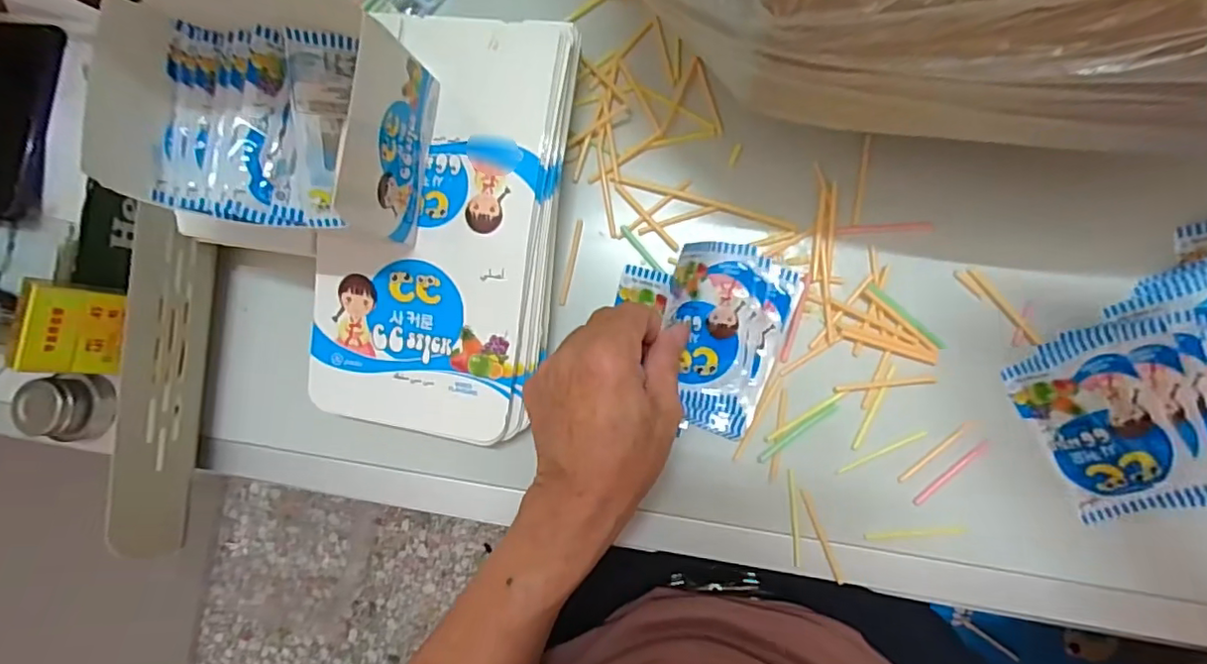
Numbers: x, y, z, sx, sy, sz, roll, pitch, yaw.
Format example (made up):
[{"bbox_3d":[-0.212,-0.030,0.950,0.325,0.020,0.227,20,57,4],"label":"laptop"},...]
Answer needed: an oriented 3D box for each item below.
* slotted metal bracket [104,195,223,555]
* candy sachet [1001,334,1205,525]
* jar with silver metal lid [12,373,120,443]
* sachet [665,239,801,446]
[{"bbox_3d":[-0.293,0.038,0.396,0.009,0.063,0.225,6,89,8],"label":"slotted metal bracket"},{"bbox_3d":[0.295,0.059,0.351,0.060,0.011,0.101,-27,86,30],"label":"candy sachet"},{"bbox_3d":[-0.392,0.055,0.431,0.039,0.041,0.048,2,88,8],"label":"jar with silver metal lid"},{"bbox_3d":[0.075,0.005,0.373,0.076,0.035,0.117,16,90,8],"label":"sachet"}]

